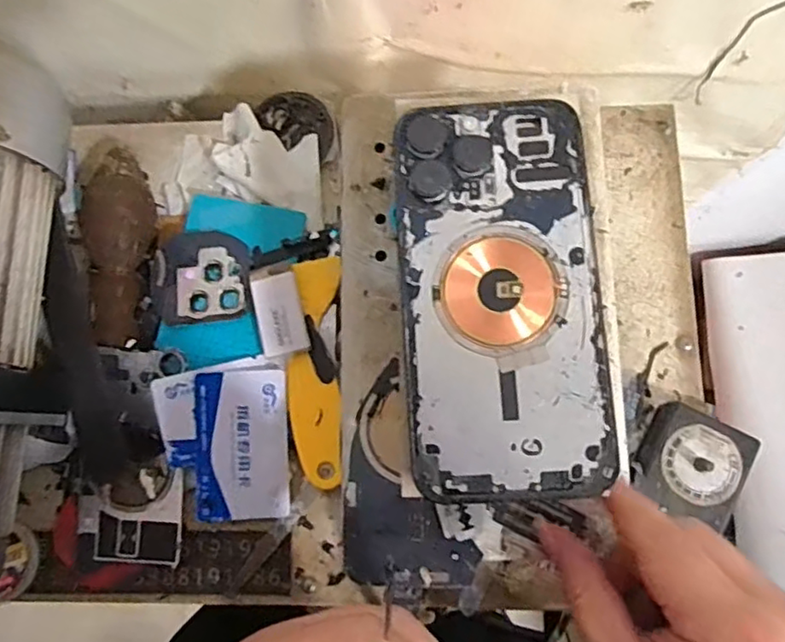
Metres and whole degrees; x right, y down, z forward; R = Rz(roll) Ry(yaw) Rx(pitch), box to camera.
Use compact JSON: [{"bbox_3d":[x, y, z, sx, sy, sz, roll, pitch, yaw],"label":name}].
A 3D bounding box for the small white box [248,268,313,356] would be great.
[{"bbox_3d":[-0.067,-0.006,0.367,0.027,0.006,0.053,-13,79,-1],"label":"small white box"}]

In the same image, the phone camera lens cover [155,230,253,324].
[{"bbox_3d":[-0.115,-0.027,0.380,0.059,0.006,0.057,-2,80,5],"label":"phone camera lens cover"}]

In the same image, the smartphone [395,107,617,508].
[{"bbox_3d":[0.042,-0.012,0.246,0.076,0.004,0.157,-2,80,1],"label":"smartphone"}]

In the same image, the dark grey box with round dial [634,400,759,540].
[{"bbox_3d":[0.162,0.079,0.343,0.052,0.035,0.053,31,81,7],"label":"dark grey box with round dial"}]

